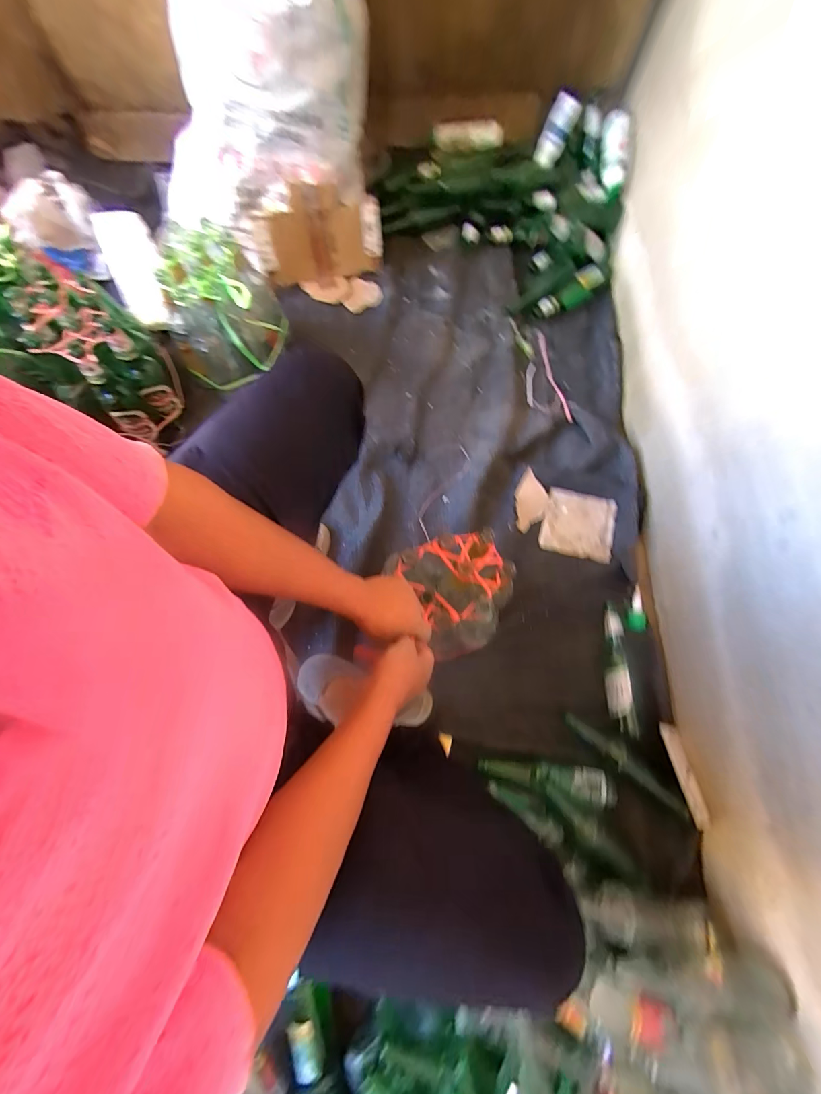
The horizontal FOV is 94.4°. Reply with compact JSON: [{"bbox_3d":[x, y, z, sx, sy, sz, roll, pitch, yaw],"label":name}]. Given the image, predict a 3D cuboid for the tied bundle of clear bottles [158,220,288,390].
[{"bbox_3d":[-0.406,-0.523,0.830,0.207,0.200,0.232,4,73,-2],"label":"tied bundle of clear bottles"}]

